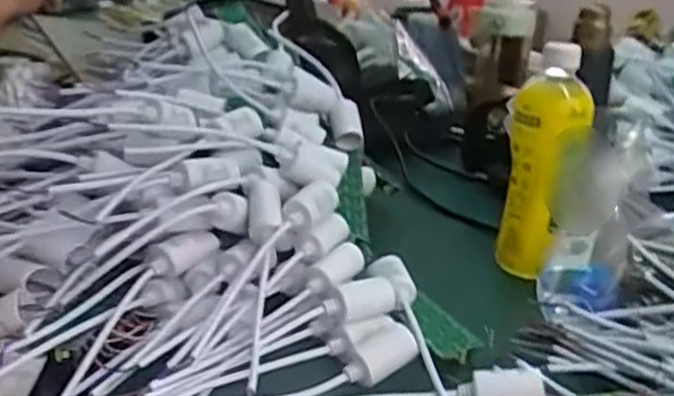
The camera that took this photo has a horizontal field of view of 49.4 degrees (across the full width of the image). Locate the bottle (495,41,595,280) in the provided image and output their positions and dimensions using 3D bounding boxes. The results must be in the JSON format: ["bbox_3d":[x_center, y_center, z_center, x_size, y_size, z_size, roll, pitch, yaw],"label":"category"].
[{"bbox_3d":[0.179,-0.030,0.635,0.070,0.192,0.053,11,23,23],"label":"bottle"}]

